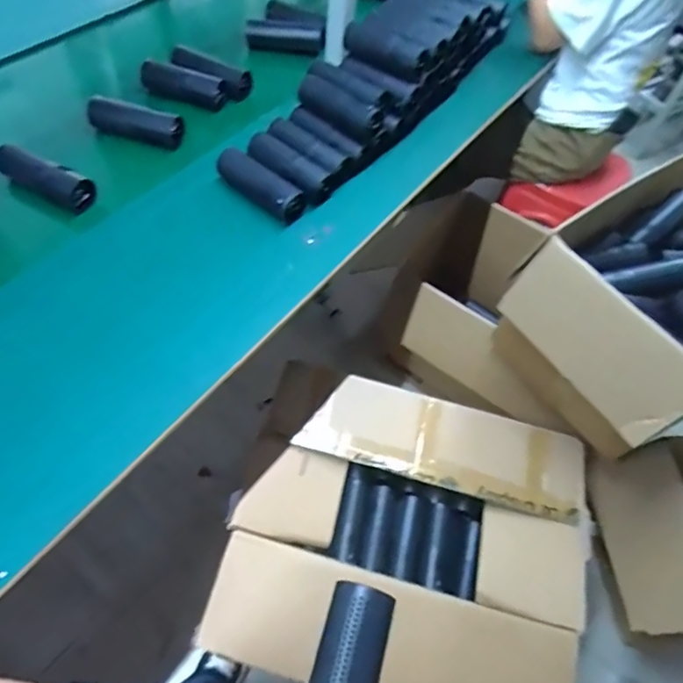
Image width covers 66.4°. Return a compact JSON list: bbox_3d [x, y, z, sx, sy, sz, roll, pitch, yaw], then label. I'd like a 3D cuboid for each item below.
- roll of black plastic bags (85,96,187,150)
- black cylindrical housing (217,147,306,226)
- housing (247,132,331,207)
[{"bbox_3d":[-0.375,-0.399,0.948,0.174,0.060,0.060,20,57,6],"label":"roll of black plastic bags"},{"bbox_3d":[-0.139,-0.263,0.879,0.167,0.044,0.053,35,60,16],"label":"black cylindrical housing"},{"bbox_3d":[-0.096,-0.298,0.911,0.069,0.070,0.168,-38,68,-26],"label":"housing"}]

